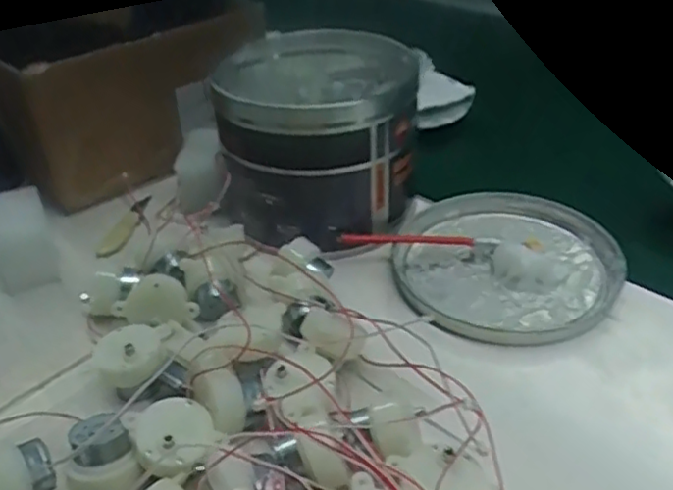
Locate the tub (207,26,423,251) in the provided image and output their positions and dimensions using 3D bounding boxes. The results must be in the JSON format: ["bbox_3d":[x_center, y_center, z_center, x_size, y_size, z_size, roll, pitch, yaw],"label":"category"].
[{"bbox_3d":[-0.013,-0.076,0.448,0.123,0.113,0.135,-3,36,0],"label":"tub"}]

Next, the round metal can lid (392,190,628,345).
[{"bbox_3d":[0.102,0.007,0.407,0.127,0.015,0.136,-2,36,1],"label":"round metal can lid"}]

